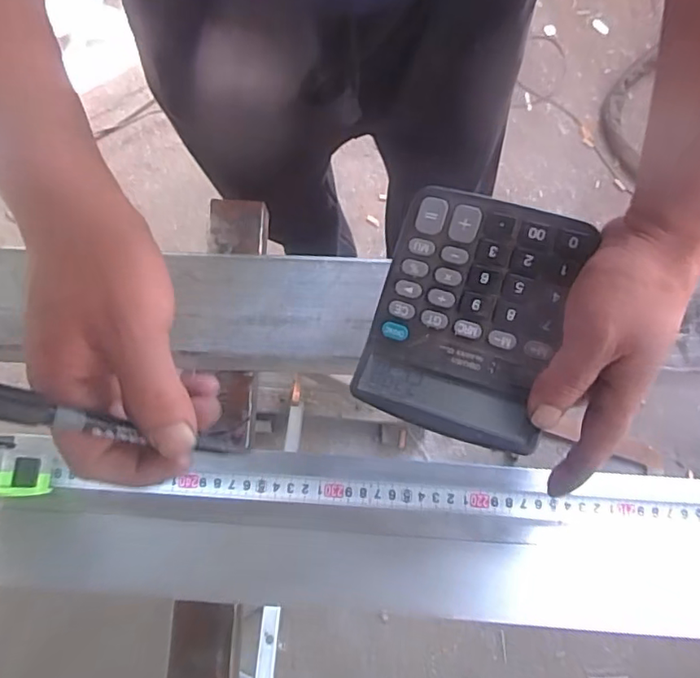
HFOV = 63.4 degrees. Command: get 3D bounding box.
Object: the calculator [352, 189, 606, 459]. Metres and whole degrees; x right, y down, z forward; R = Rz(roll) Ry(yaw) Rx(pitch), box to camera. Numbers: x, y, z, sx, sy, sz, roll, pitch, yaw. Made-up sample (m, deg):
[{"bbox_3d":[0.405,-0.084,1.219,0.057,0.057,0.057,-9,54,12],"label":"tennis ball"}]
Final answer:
[{"bbox_3d":[0.075,-0.015,0.357,0.109,0.036,0.144,18,91,16],"label":"calculator"}]

